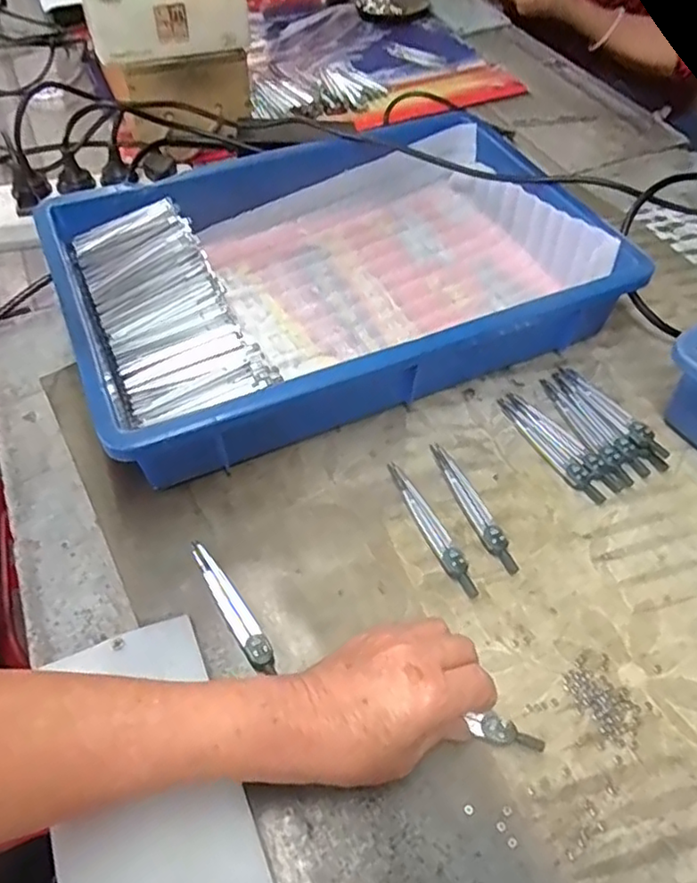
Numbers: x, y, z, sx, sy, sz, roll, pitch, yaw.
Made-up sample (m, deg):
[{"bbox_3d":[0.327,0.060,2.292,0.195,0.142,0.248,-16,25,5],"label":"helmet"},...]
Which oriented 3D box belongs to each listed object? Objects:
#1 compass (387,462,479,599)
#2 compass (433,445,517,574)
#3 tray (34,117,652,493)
[{"bbox_3d":[0.058,0.057,0.435,0.016,0.011,0.111,-19,55,-15],"label":"compass"},{"bbox_3d":[0.090,0.043,0.447,0.016,0.011,0.111,-16,55,-13],"label":"compass"},{"bbox_3d":[-0.014,-0.143,0.539,0.420,0.083,0.285,-20,56,-16],"label":"tray"}]

